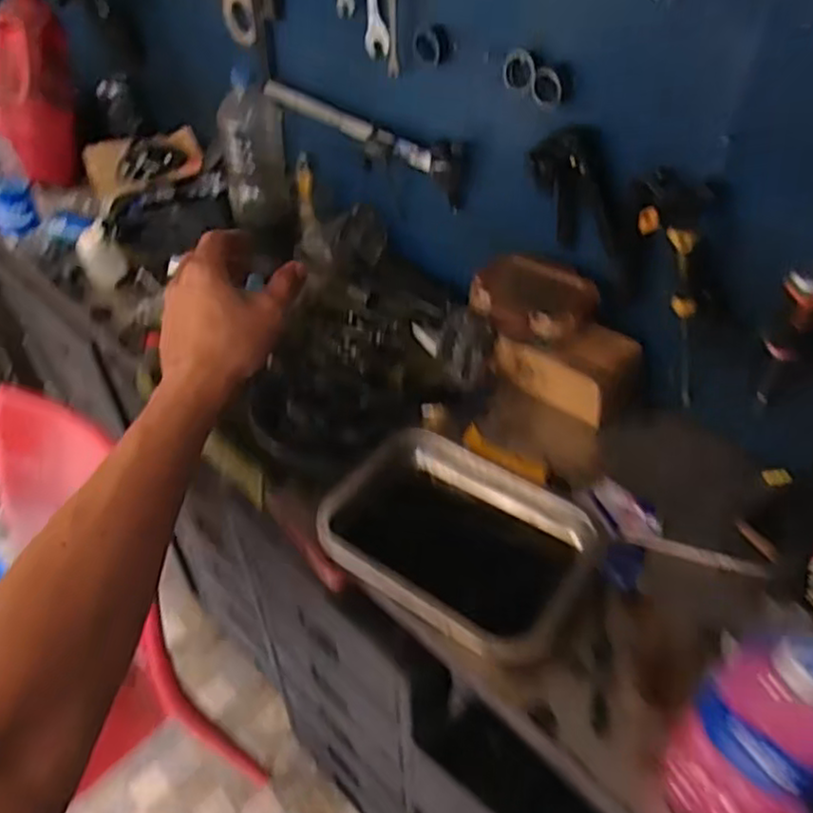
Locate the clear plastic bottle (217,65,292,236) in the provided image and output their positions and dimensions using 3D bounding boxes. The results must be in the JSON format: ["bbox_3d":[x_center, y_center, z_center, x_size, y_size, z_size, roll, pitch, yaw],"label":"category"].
[{"bbox_3d":[-0.215,-0.350,1.014,0.084,0.232,0.074,-6,43,-5],"label":"clear plastic bottle"}]

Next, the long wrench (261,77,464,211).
[{"bbox_3d":[-0.076,-0.375,0.996,0.065,0.086,0.390,-34,52,-30],"label":"long wrench"}]

